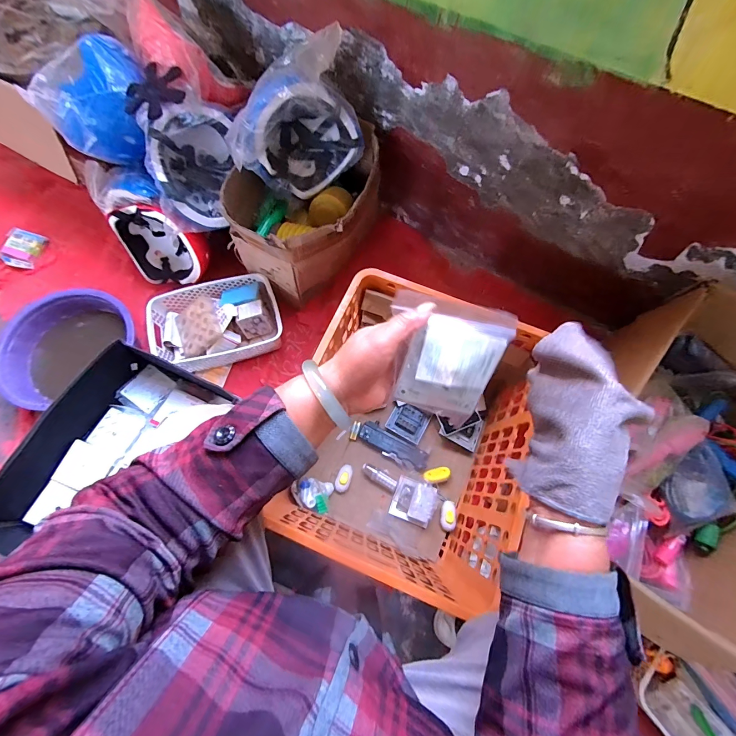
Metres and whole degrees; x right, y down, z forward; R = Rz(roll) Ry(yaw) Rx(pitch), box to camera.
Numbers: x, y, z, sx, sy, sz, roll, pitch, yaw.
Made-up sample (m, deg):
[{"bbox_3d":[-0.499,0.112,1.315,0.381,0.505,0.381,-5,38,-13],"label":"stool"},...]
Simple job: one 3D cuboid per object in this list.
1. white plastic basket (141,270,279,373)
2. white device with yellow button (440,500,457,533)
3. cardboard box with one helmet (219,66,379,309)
[{"bbox_3d":[-0.369,-0.115,0.841,0.300,0.080,0.207,-14,73,-6],"label":"white plastic basket"},{"bbox_3d":[0.173,0.322,0.742,0.032,0.027,0.062,12,72,3],"label":"white device with yellow button"},{"bbox_3d":[-0.135,-0.401,0.746,0.272,0.339,0.377,31,74,9],"label":"cardboard box with one helmet"}]

